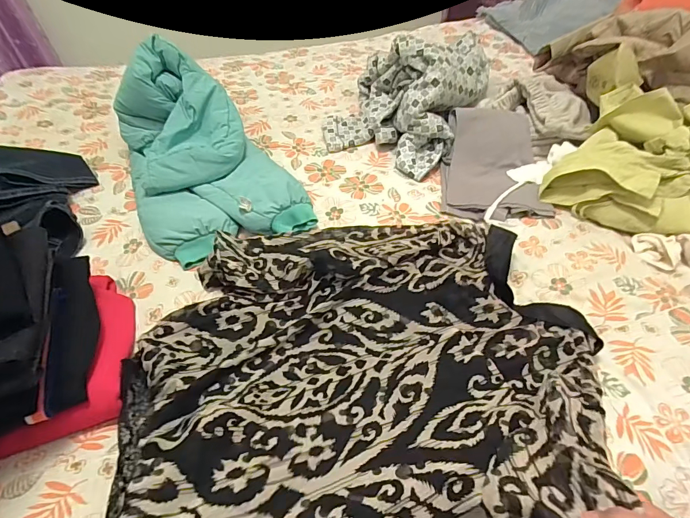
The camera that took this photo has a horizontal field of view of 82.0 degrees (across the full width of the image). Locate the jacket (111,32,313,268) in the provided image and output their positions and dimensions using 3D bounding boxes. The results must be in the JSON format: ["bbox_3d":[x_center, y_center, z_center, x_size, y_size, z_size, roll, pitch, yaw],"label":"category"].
[{"bbox_3d":[-0.283,-0.206,0.750,0.282,0.206,0.431,-27,52,-21],"label":"jacket"}]

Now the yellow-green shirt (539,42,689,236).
[{"bbox_3d":[0.585,-0.207,0.754,0.318,0.164,0.323,25,53,23],"label":"yellow-green shirt"}]

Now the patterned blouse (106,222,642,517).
[{"bbox_3d":[0.026,0.119,0.496,0.579,0.131,0.536,3,48,5],"label":"patterned blouse"}]

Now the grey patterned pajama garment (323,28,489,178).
[{"bbox_3d":[0.151,-0.412,0.937,0.307,0.178,0.422,22,52,21],"label":"grey patterned pajama garment"}]

